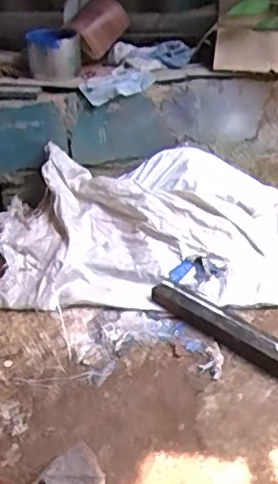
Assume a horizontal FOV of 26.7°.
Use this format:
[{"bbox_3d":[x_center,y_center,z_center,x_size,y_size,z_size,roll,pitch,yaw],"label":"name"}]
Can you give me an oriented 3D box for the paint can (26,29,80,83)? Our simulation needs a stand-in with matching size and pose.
[{"bbox_3d":[-0.247,-0.543,1.721,0.148,0.149,0.145,-7,35,-4],"label":"paint can"}]

